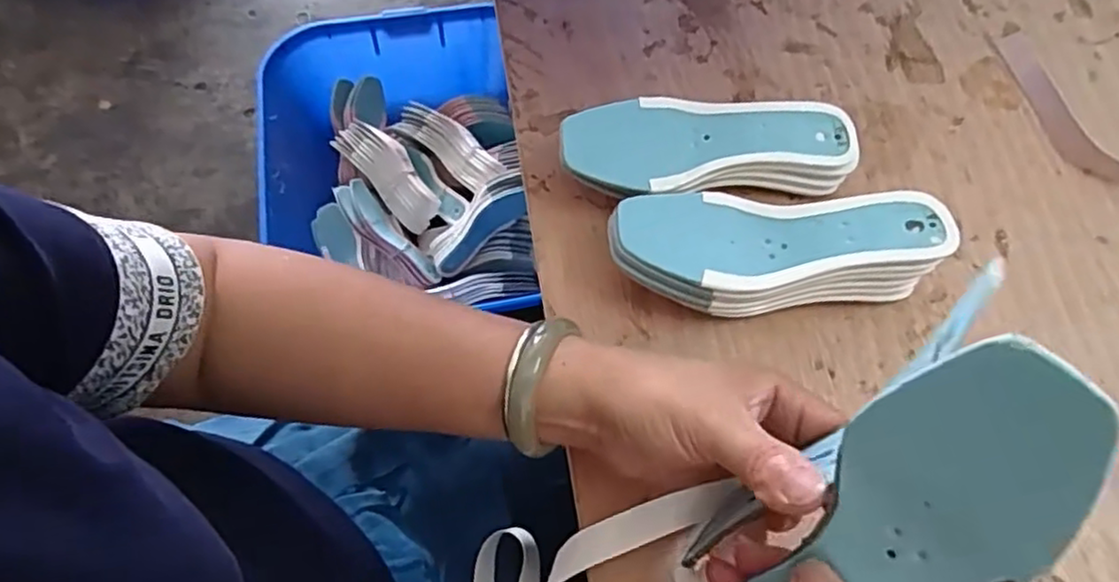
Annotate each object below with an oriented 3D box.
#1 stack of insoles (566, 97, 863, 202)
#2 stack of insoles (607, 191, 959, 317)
[{"bbox_3d":[0.093,-0.089,0.434,0.186,0.042,0.070,-8,65,-5],"label":"stack of insoles"},{"bbox_3d":[0.124,-0.020,0.399,0.186,0.055,0.062,2,64,0],"label":"stack of insoles"}]

